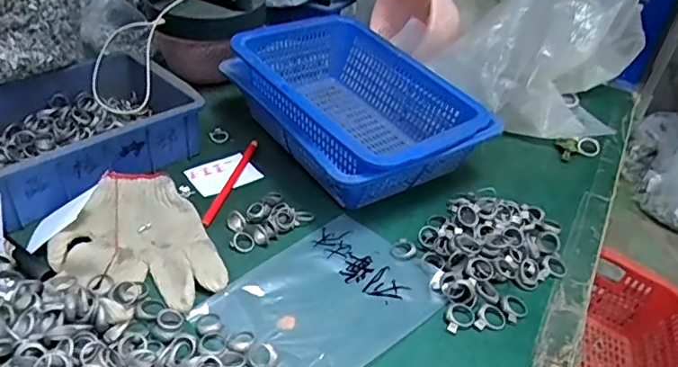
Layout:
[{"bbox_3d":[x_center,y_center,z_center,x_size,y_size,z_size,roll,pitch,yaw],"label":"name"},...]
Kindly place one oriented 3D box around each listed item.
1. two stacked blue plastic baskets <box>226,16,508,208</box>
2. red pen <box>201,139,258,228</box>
[{"bbox_3d":[0.015,-0.096,0.650,0.198,0.113,0.289,-24,45,-33],"label":"two stacked blue plastic baskets"},{"bbox_3d":[-0.120,-0.002,0.611,0.012,0.009,0.160,10,37,6],"label":"red pen"}]

